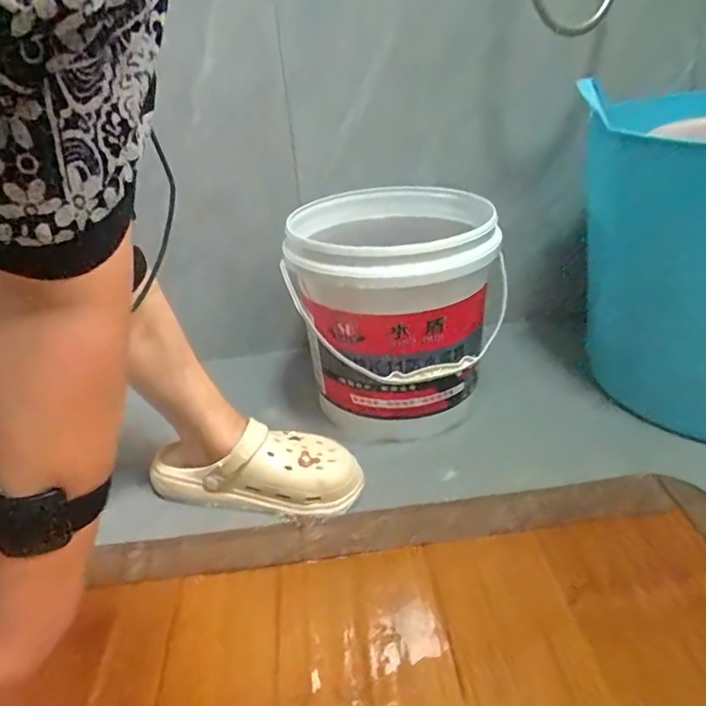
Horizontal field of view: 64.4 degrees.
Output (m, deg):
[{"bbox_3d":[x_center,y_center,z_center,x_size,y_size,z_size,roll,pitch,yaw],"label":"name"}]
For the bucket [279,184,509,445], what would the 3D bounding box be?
[{"bbox_3d":[0.059,-0.036,0.759,0.276,0.275,0.252,2,28,12],"label":"bucket"}]

